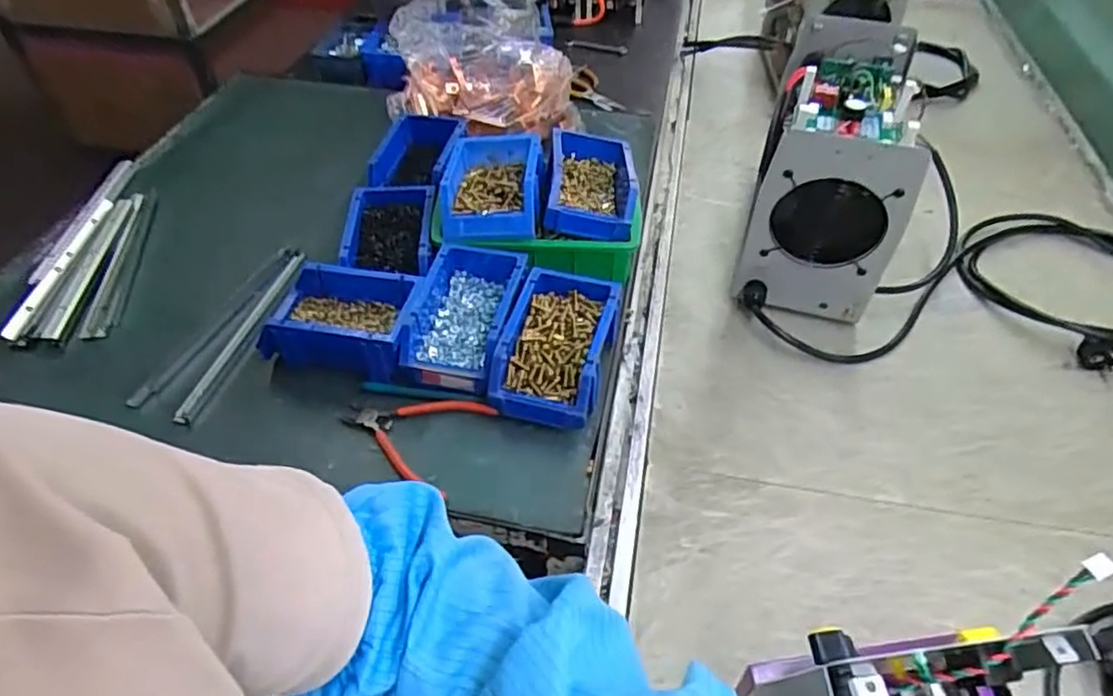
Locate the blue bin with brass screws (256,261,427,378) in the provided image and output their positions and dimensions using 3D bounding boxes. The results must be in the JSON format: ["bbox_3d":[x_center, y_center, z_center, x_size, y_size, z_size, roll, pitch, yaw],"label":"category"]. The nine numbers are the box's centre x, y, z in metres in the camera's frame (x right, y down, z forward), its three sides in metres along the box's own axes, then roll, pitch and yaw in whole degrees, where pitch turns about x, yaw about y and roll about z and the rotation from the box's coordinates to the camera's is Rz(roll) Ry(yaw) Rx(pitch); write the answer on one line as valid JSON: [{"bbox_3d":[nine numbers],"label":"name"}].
[{"bbox_3d":[-0.234,-0.029,0.709,0.159,0.069,0.100,6,48,6],"label":"blue bin with brass screws"}]

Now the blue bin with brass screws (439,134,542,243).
[{"bbox_3d":[-0.077,-0.197,0.794,0.116,0.053,0.166,-3,48,-2],"label":"blue bin with brass screws"}]

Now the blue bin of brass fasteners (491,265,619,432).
[{"bbox_3d":[0.003,0.006,0.697,0.107,0.089,0.164,11,49,10],"label":"blue bin of brass fasteners"}]

